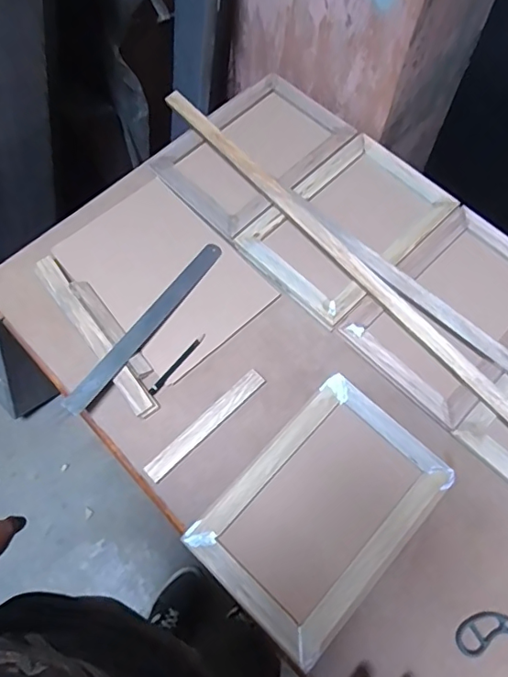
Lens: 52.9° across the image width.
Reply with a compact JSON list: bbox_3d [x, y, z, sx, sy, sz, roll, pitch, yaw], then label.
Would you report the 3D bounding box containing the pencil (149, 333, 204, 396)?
[{"bbox_3d":[-0.107,0.037,0.722,0.009,0.009,0.111,37,74,15],"label":"pencil"}]

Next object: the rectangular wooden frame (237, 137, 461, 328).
[{"bbox_3d":[0.146,-0.183,0.793,0.296,0.022,0.206,-43,73,-14],"label":"rectangular wooden frame"}]

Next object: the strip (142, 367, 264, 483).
[{"bbox_3d":[-0.064,0.115,0.688,0.195,0.016,0.025,-42,73,-13],"label":"strip"}]

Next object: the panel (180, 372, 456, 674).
[{"bbox_3d":[0.088,0.213,0.644,0.202,0.018,0.295,41,75,16],"label":"panel"}]

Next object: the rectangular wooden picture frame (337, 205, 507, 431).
[{"bbox_3d":[0.296,-0.048,0.734,0.298,0.020,0.206,-42,73,-13],"label":"rectangular wooden picture frame"}]

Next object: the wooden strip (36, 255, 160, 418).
[{"bbox_3d":[-0.232,-0.006,0.732,0.030,0.023,0.291,-36,72,-12],"label":"wooden strip"}]

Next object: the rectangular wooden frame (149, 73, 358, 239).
[{"bbox_3d":[-0.001,-0.325,0.855,0.300,0.013,0.212,-42,73,-14],"label":"rectangular wooden frame"}]

